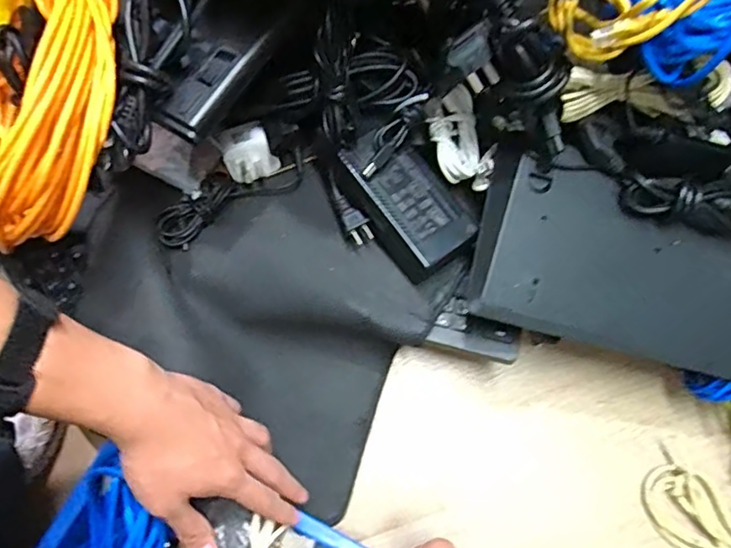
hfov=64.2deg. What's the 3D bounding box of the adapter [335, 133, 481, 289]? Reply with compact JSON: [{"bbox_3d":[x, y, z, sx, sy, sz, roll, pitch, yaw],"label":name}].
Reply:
[{"bbox_3d":[0.037,-0.066,0.543,0.075,0.047,0.135,-34,82,-8],"label":"adapter"}]

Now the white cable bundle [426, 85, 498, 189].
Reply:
[{"bbox_3d":[0.088,-0.120,0.538,0.050,0.028,0.092,-18,80,-5],"label":"white cable bundle"}]

